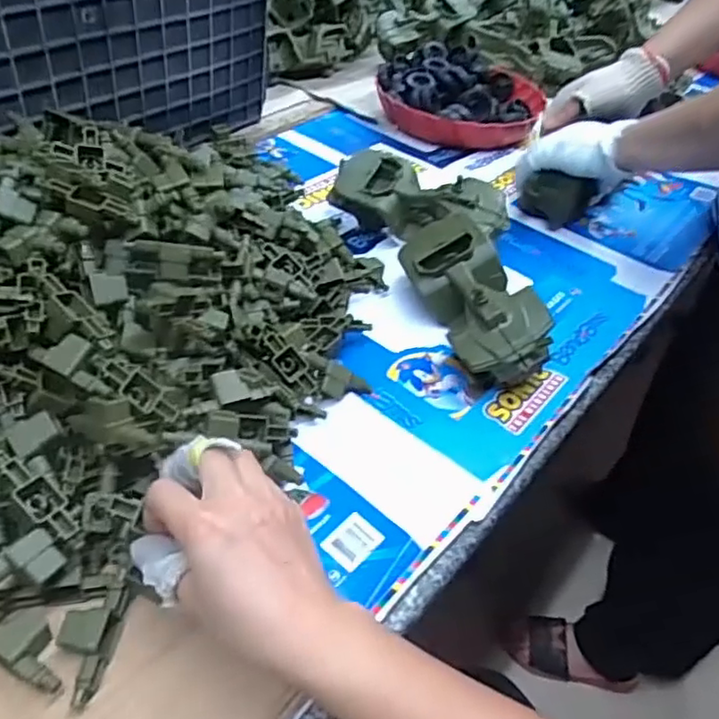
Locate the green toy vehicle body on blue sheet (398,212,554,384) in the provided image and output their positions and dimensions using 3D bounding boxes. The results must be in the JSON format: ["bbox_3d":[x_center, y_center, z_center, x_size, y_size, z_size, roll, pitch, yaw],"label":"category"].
[{"bbox_3d":[0.098,-0.053,0.532,0.073,0.065,0.171,-10,45,-17],"label":"green toy vehicle body on blue sheet"}]

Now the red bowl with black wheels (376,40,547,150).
[{"bbox_3d":[0.140,-0.369,0.874,0.230,0.061,0.212,12,43,5],"label":"red bowl with black wheels"}]

